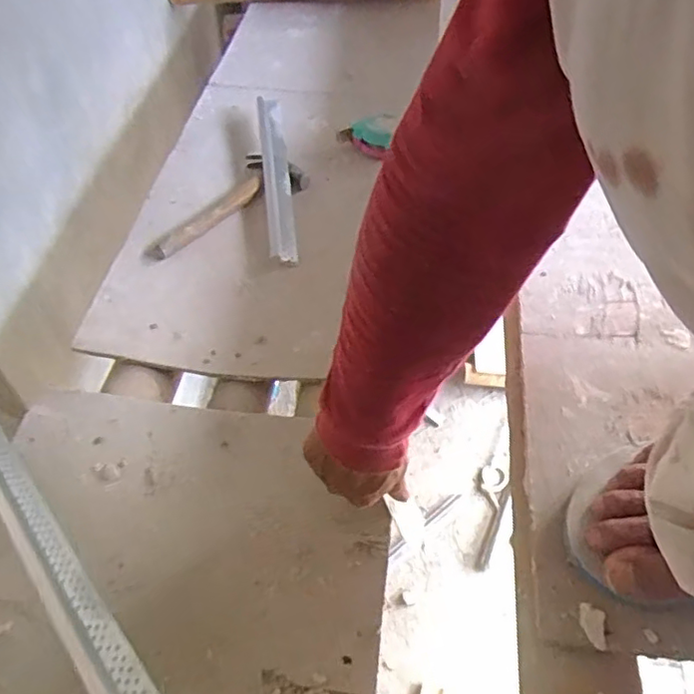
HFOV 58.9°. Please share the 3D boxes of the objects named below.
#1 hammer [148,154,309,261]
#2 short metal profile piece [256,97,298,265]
[{"bbox_3d":[-0.162,-0.196,0.873,0.105,0.027,0.256,22,52,17],"label":"hammer"},{"bbox_3d":[-0.108,-0.271,0.934,0.037,0.035,0.376,-6,53,-6],"label":"short metal profile piece"}]

